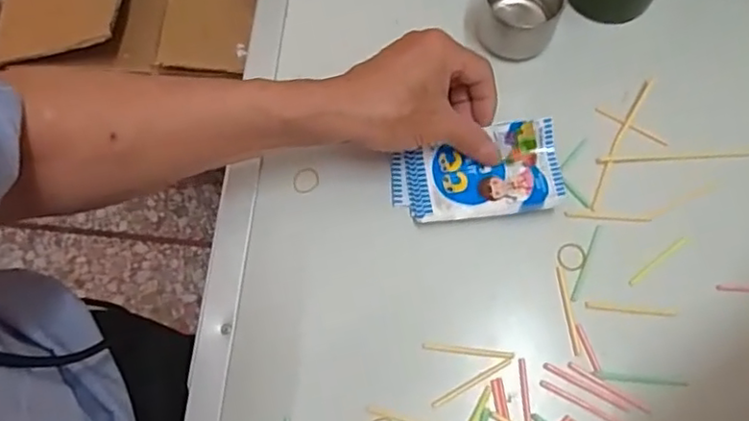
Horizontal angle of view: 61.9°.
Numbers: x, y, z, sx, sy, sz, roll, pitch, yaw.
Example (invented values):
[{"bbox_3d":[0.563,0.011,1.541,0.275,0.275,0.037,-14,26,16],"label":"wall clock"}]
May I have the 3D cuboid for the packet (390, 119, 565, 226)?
[{"bbox_3d":[0.076,-0.024,0.462,0.122,0.021,0.063,-12,70,-1],"label":"packet"}]

